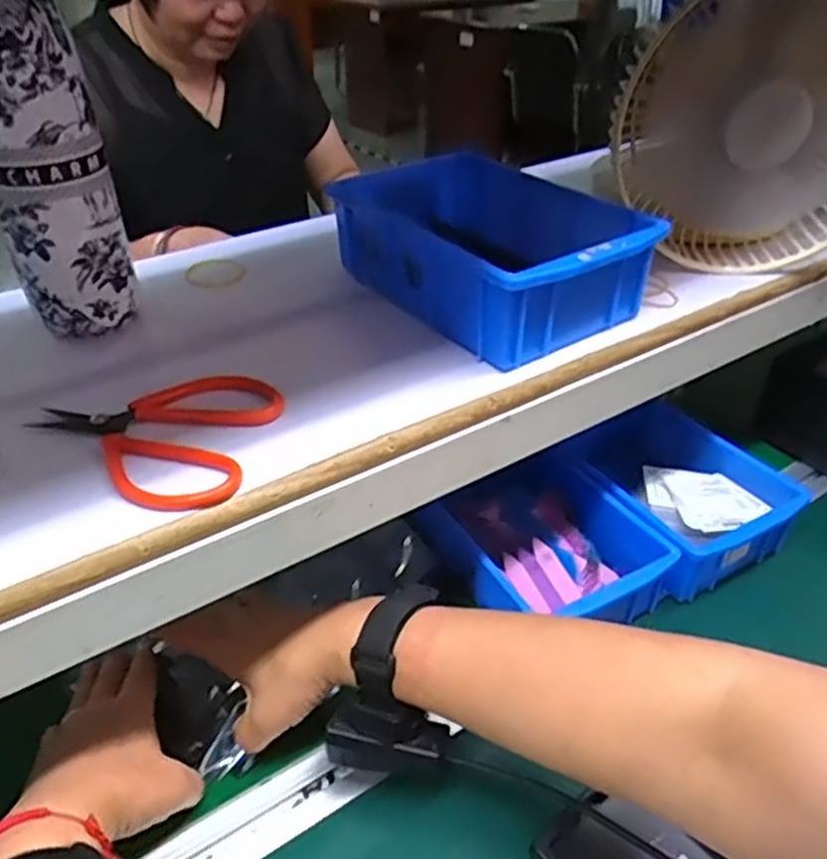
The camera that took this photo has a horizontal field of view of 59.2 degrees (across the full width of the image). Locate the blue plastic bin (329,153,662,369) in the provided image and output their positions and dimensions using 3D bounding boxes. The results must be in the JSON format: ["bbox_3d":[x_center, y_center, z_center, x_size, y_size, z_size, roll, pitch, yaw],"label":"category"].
[{"bbox_3d":[0.050,-0.121,0.489,0.131,0.064,0.200,-23,41,-28],"label":"blue plastic bin"}]

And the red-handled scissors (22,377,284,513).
[{"bbox_3d":[-0.136,0.000,0.374,0.119,0.011,0.099,7,36,10],"label":"red-handled scissors"}]

